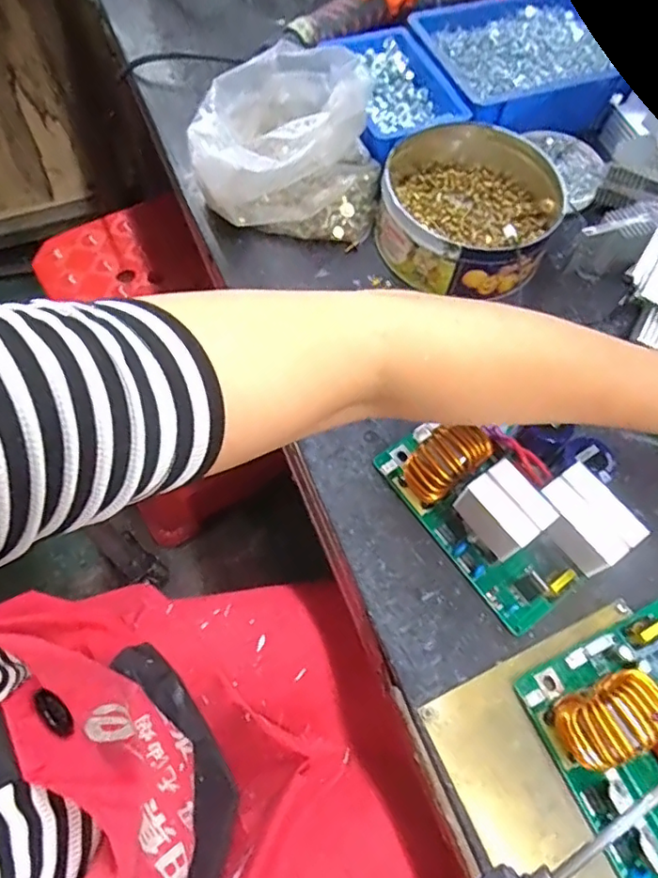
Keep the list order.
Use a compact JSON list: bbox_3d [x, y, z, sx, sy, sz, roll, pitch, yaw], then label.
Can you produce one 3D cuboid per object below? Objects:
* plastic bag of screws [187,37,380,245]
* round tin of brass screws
[{"bbox_3d":[-0.032,-0.246,0.484,0.147,0.088,0.140,-1,63,-3],"label":"plastic bag of screws"},{"bbox_3d":[0.120,-0.200,0.500,0.148,0.051,0.158,12,63,3],"label":"round tin of brass screws"}]

